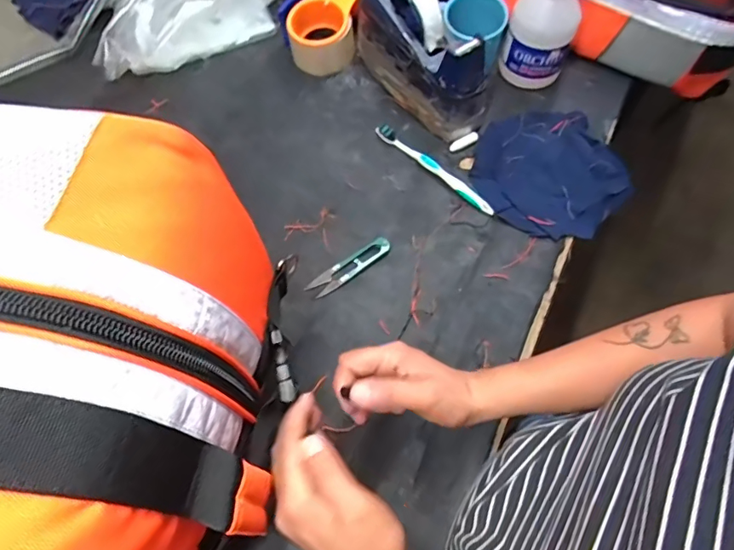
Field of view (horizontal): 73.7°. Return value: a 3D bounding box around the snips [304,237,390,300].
[{"bbox_3d":[-0.018,-0.009,0.535,0.099,0.007,0.023,-33,69,-12],"label":"snips"}]

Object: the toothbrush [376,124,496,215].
[{"bbox_3d":[0.079,-0.128,0.584,0.176,0.012,0.014,41,73,18],"label":"toothbrush"}]

